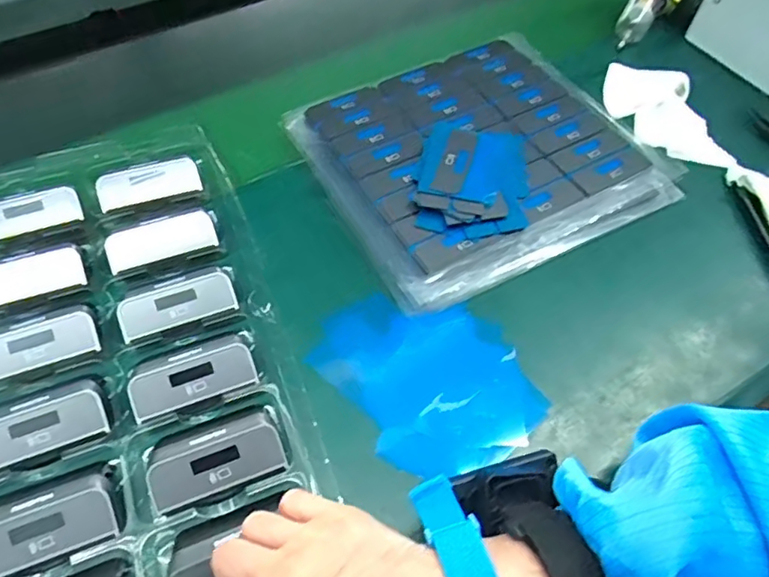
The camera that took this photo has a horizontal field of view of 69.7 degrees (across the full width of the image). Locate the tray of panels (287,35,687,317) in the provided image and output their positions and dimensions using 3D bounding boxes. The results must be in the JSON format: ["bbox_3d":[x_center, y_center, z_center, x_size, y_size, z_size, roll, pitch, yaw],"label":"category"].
[{"bbox_3d":[0.076,-0.118,0.471,0.260,0.037,0.235,-23,58,-18],"label":"tray of panels"}]

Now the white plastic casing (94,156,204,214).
[{"bbox_3d":[-0.183,-0.081,0.431,0.075,0.008,0.031,-18,82,-12],"label":"white plastic casing"}]

